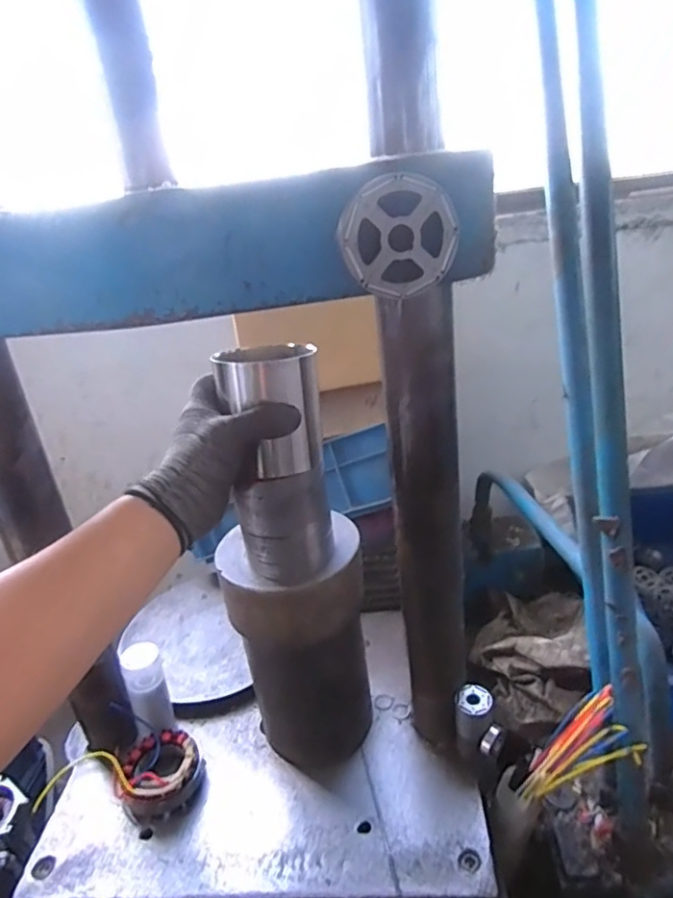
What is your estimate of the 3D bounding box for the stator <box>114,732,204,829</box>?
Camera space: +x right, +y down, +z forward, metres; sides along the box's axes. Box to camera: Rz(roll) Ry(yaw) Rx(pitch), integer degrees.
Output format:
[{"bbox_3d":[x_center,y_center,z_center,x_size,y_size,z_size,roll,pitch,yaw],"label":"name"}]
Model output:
[{"bbox_3d":[-0.193,0.353,0.642,0.087,0.038,0.086,-18,26,-22],"label":"stator"}]

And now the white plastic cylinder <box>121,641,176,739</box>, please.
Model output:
[{"bbox_3d":[-0.220,0.279,0.683,0.047,0.102,0.045,-16,26,-20],"label":"white plastic cylinder"}]

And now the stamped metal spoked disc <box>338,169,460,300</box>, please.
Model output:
[{"bbox_3d":[0.042,-0.141,0.389,0.077,0.075,0.010,-9,24,-3],"label":"stamped metal spoked disc"}]

